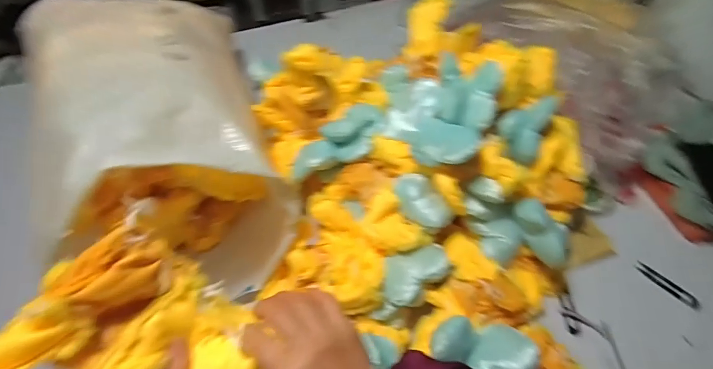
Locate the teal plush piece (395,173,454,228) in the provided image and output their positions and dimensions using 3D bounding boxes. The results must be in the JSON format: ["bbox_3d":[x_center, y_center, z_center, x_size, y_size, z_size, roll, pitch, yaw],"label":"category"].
[{"bbox_3d":[0.103,0.030,0.620,0.063,0.040,0.101,-37,85,-4],"label":"teal plush piece"}]

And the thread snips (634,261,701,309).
[{"bbox_3d":[0.546,0.175,0.663,0.026,0.004,0.104,-38,63,-20],"label":"thread snips"}]

